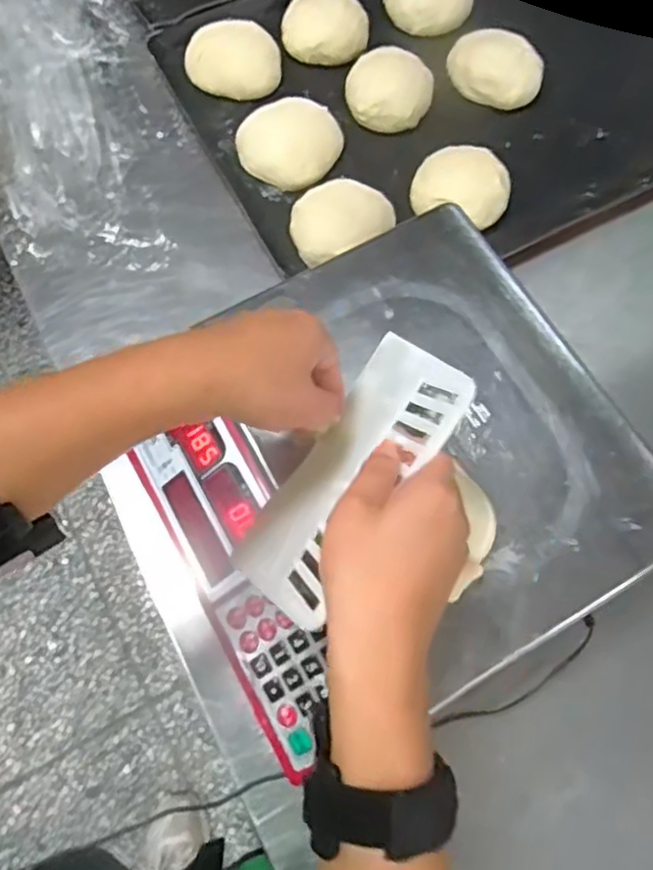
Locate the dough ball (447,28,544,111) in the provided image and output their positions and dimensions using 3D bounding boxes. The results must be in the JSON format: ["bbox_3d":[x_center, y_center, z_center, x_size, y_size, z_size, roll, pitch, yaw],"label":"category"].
[{"bbox_3d":[0.173,-0.376,0.682,0.077,0.048,0.097,-37,74,-12],"label":"dough ball"}]

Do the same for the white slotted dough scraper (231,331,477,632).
[{"bbox_3d":[0.012,0.020,0.363,0.004,0.113,0.164,35,88,-27],"label":"white slotted dough scraper"}]

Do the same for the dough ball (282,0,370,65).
[{"bbox_3d":[-0.001,-0.423,0.694,0.091,0.036,0.070,0,70,0],"label":"dough ball"}]

